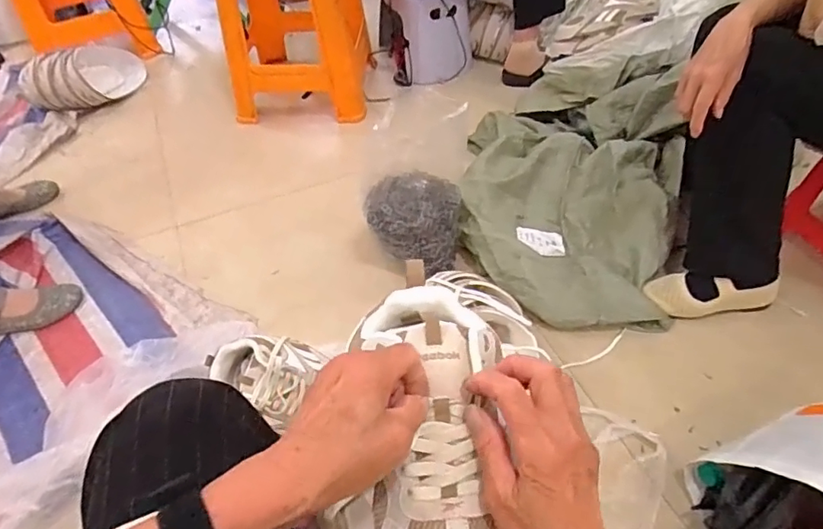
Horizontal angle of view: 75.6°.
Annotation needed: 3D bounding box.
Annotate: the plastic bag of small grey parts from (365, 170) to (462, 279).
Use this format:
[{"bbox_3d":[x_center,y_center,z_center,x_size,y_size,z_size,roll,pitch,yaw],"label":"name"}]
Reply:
[{"bbox_3d":[0.005,-0.080,1.050,0.180,0.172,0.149,-1,47,3],"label":"plastic bag of small grey parts"}]

